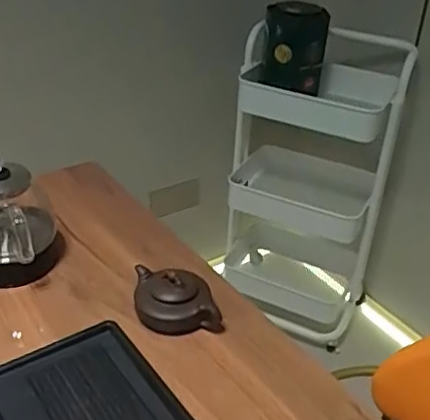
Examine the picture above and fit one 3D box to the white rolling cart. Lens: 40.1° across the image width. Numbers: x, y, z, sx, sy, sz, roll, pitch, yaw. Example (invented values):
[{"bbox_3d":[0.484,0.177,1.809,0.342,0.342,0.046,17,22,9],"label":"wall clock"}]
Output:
[{"bbox_3d":[0.273,-0.069,1.819,0.452,0.908,0.441,7,34,6],"label":"white rolling cart"}]

